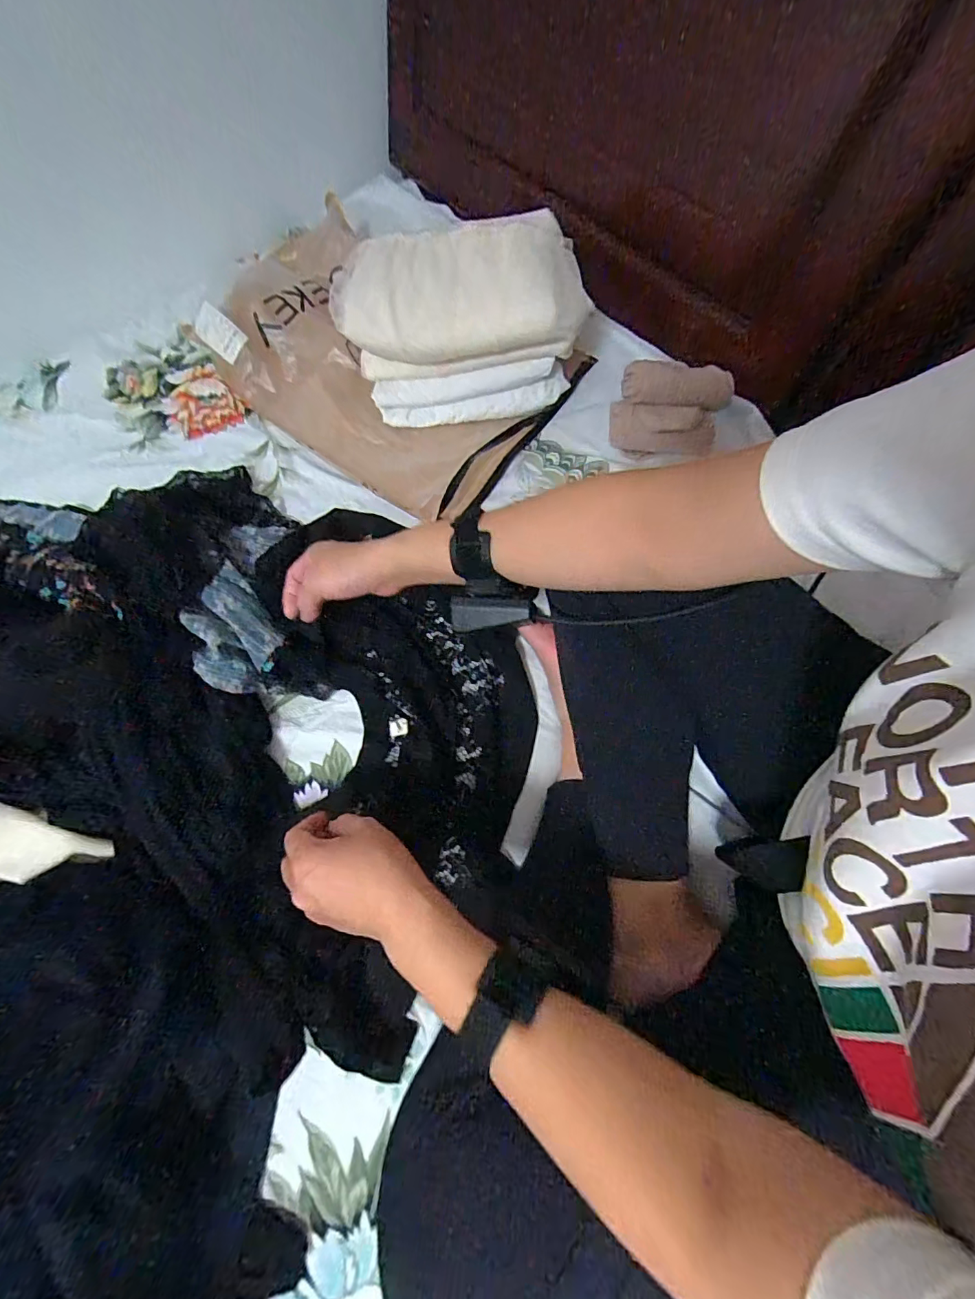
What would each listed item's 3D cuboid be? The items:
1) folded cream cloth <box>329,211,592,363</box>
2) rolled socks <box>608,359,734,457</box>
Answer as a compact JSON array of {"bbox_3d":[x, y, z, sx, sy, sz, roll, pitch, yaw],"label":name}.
[{"bbox_3d":[-0.035,-0.409,0.523,0.280,0.080,0.166,7,71,4],"label":"folded cream cloth"},{"bbox_3d":[0.209,-0.275,0.554,0.126,0.072,0.091,11,72,5],"label":"rolled socks"}]

